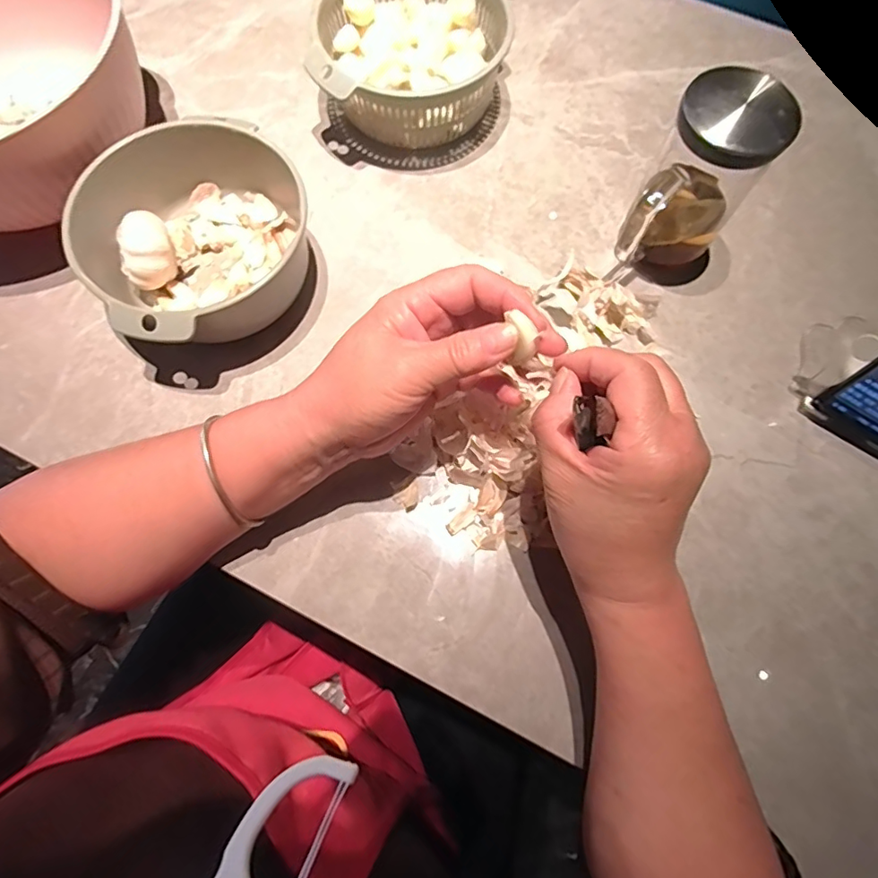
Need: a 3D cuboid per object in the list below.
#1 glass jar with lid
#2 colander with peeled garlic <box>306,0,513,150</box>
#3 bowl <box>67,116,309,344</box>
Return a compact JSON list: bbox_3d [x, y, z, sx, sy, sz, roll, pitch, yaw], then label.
[{"bbox_3d":[0.184,-0.180,0.364,0.068,0.135,0.068,0,72,-1],"label":"glass jar with lid"},{"bbox_3d":[-0.024,-0.331,0.445,0.155,0.071,0.156,3,72,0],"label":"colander with peeled garlic"},{"bbox_3d":[-0.183,-0.153,0.384,0.146,0.069,0.169,37,75,10],"label":"bowl"}]

